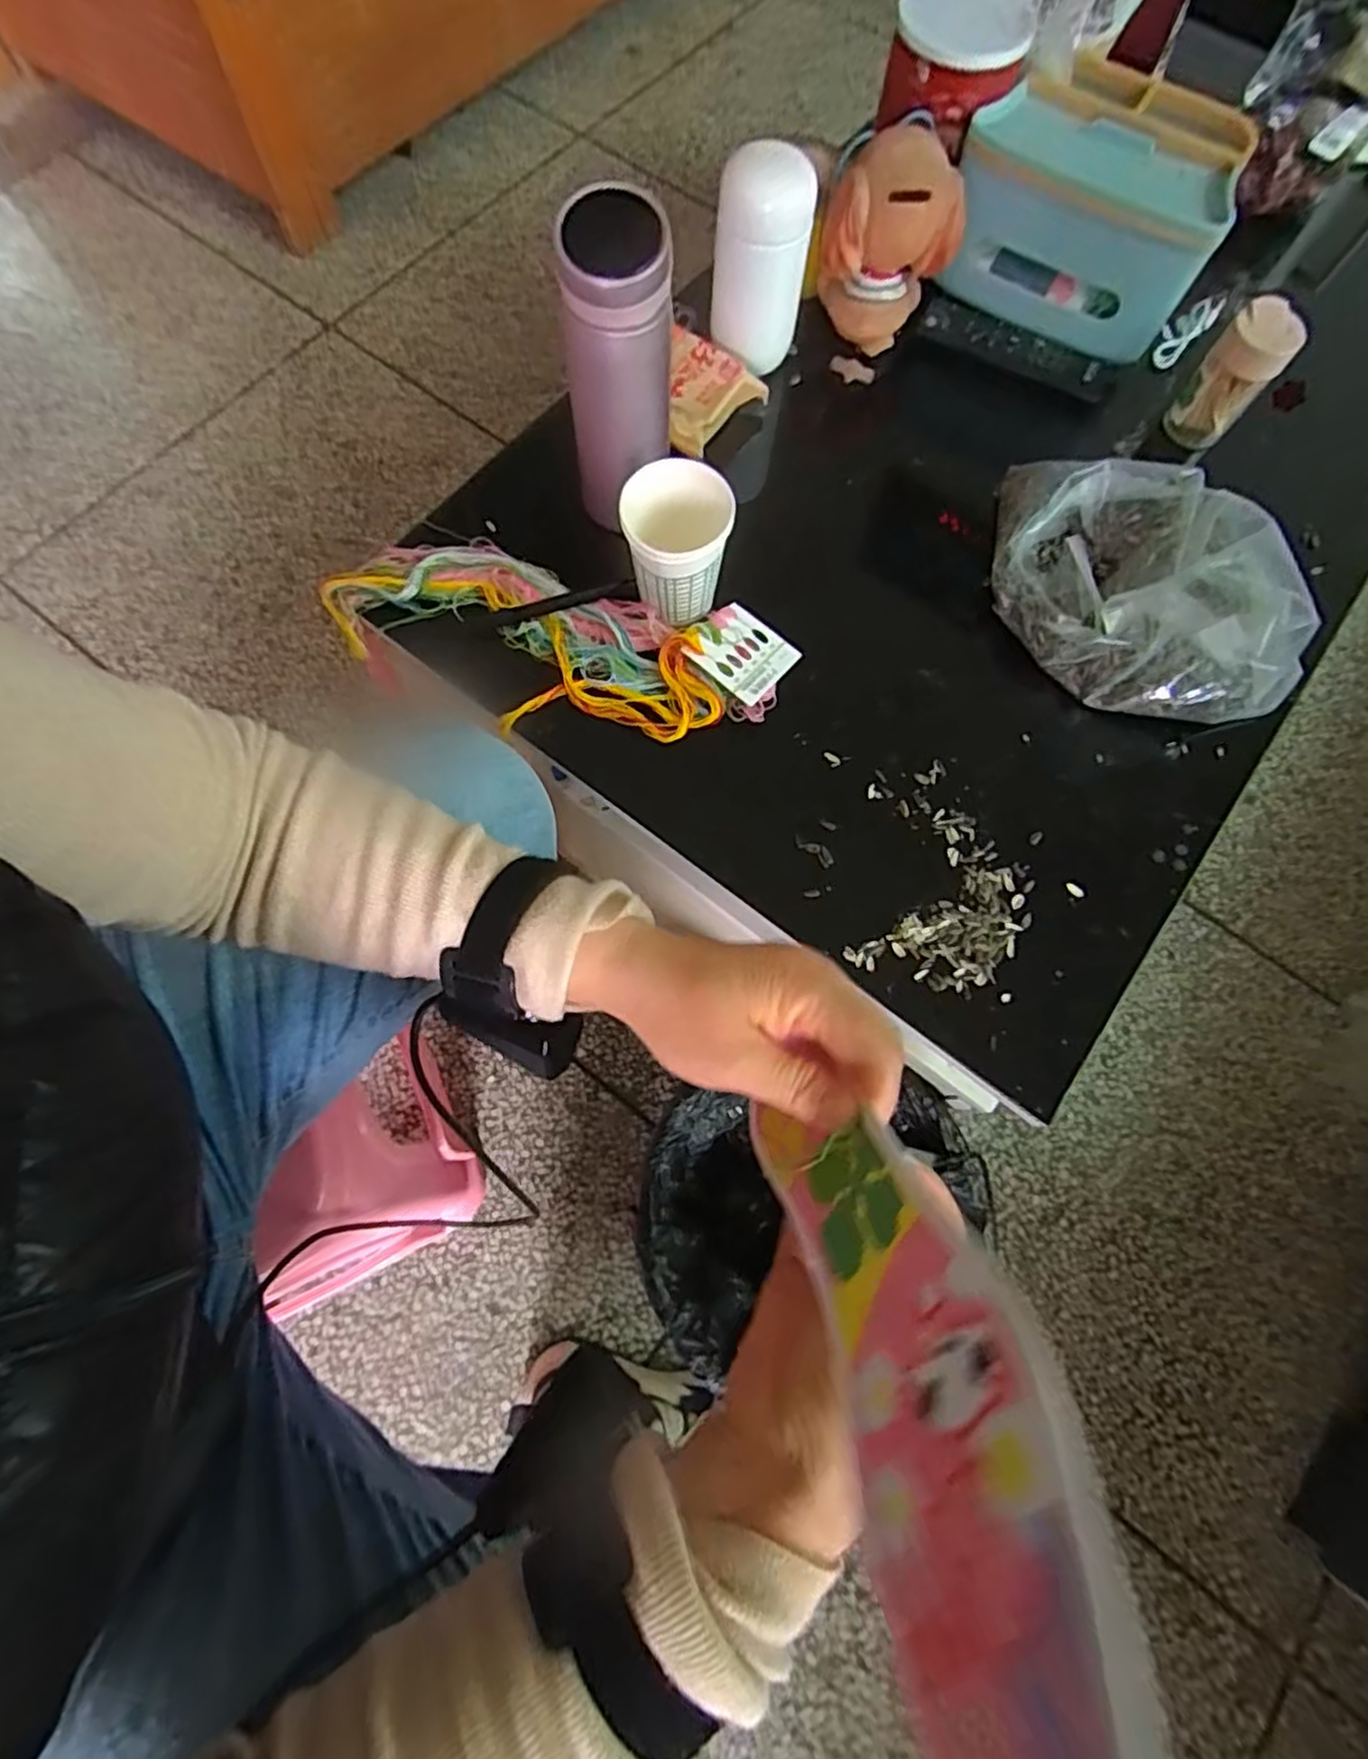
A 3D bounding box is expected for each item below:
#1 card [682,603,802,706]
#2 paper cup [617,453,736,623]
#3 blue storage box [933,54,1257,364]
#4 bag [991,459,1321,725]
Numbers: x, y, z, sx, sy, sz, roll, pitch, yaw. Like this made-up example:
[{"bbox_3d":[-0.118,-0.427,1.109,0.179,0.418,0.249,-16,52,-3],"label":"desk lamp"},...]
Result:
[{"bbox_3d":[0.043,-0.161,0.507,0.063,0.004,0.060,38,71,-1],"label":"card"},{"bbox_3d":[-0.005,-0.222,0.482,0.069,0.087,0.064,0,74,-1],"label":"paper cup"},{"bbox_3d":[0.320,-0.536,0.566,0.193,0.093,0.145,27,75,7],"label":"blue storage box"},{"bbox_3d":[0.329,-0.220,0.498,0.198,0.093,0.192,11,74,2],"label":"bag"}]

